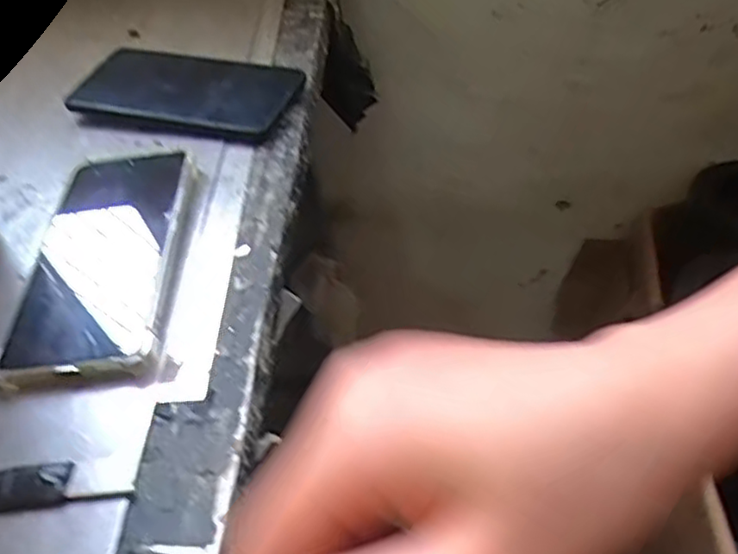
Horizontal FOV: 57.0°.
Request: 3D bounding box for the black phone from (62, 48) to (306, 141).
[{"bbox_3d":[-0.133,-0.135,0.496,0.164,0.016,0.082,11,48,18],"label":"black phone"}]

